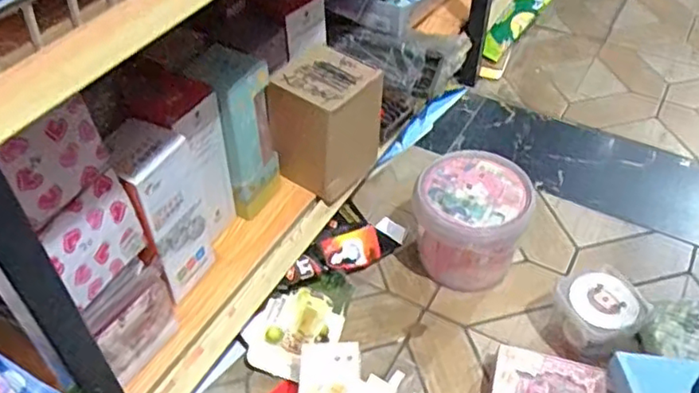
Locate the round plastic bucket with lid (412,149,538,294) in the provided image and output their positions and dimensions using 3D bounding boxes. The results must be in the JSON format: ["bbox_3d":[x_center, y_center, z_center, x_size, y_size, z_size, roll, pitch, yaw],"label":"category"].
[{"bbox_3d":[0.167,0.034,0.874,0.149,0.131,0.162,0,45,0],"label":"round plastic bucket with lid"}]

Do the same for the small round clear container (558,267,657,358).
[{"bbox_3d":[0.316,0.150,0.793,0.101,0.081,0.095,0,45,0],"label":"small round clear container"}]

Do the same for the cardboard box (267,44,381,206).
[{"bbox_3d":[-0.034,-0.091,0.817,0.102,0.159,0.112,31,53,27],"label":"cardboard box"}]

